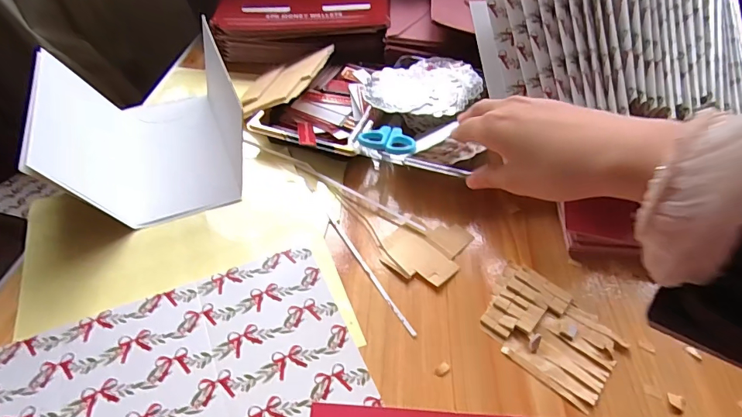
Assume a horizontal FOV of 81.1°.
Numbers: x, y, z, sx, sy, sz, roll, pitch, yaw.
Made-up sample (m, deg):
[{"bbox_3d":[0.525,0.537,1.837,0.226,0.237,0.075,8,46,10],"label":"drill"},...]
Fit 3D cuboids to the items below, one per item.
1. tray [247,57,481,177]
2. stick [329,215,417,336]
[{"bbox_3d":[0.004,-0.102,0.431,0.205,0.035,0.163,11,47,10],"label":"tray"},{"bbox_3d":[-0.003,0.046,0.326,0.005,0.004,0.121,-23,51,-21],"label":"stick"}]

